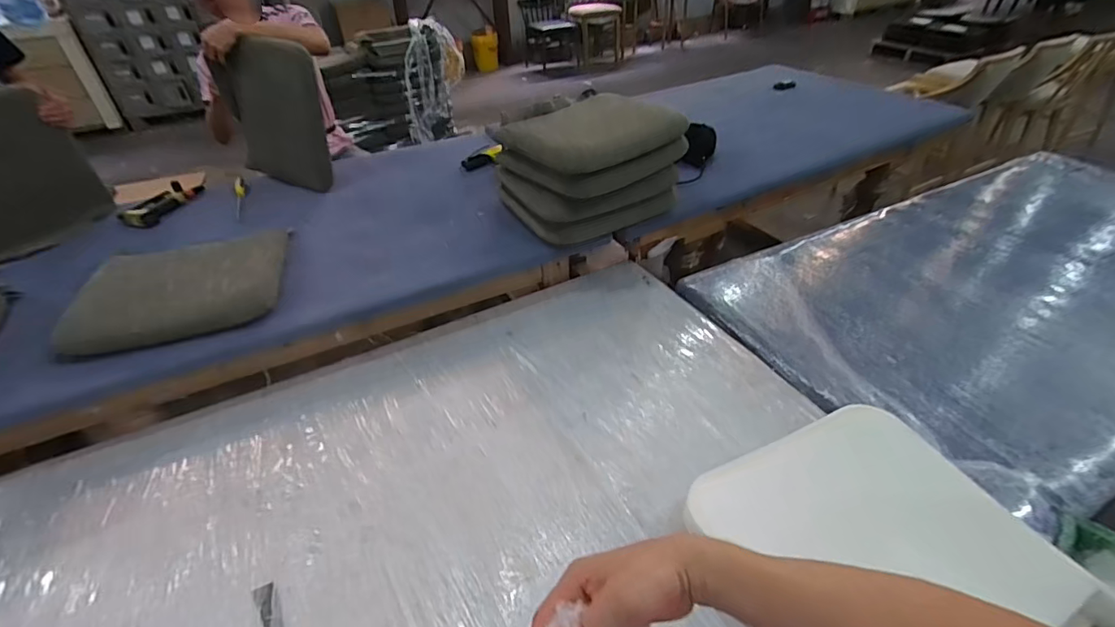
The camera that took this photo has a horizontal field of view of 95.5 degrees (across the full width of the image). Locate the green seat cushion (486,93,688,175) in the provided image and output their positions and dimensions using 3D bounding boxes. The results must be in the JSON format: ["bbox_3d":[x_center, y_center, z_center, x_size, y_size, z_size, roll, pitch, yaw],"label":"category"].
[{"bbox_3d":[0.085,-0.507,1.382,0.387,0.085,0.359,-29,45,-29],"label":"green seat cushion"}]

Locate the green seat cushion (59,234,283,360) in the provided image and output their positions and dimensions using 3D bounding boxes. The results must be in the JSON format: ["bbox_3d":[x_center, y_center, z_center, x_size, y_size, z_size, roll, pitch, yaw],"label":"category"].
[{"bbox_3d":[-0.886,-0.070,1.209,0.420,0.091,0.310,-14,40,-14],"label":"green seat cushion"}]

